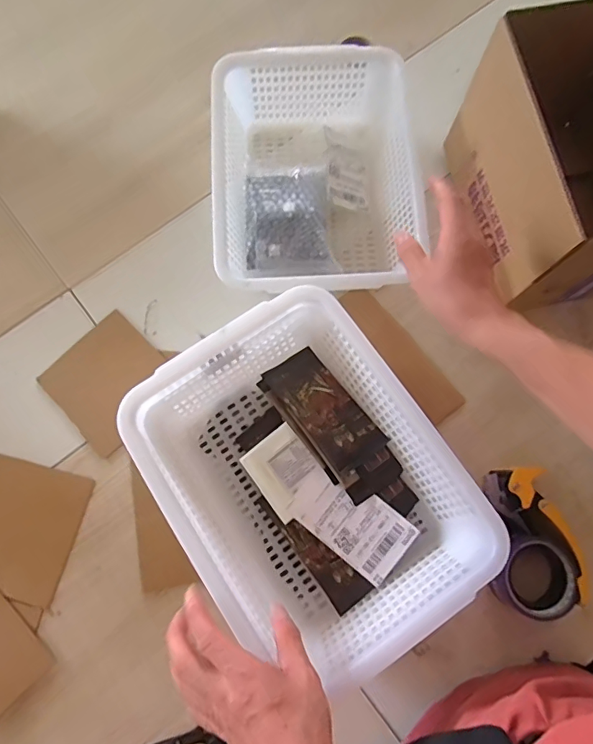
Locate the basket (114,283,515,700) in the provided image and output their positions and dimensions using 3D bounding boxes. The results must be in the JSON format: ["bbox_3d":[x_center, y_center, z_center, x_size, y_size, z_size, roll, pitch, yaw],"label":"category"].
[{"bbox_3d":[0.008,0.115,0.516,0.262,0.116,0.348,-34,78,-7],"label":"basket"}]

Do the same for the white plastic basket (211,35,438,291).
[{"bbox_3d":[0.023,-0.266,0.668,0.258,0.106,0.353,-3,77,0],"label":"white plastic basket"}]

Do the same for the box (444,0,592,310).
[{"bbox_3d":[0.352,-0.249,0.601,0.226,0.223,0.289,-12,77,-2],"label":"box"}]

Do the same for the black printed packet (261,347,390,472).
[{"bbox_3d":[0.032,0.041,0.557,0.071,0.011,0.149,-31,68,-25],"label":"black printed packet"}]

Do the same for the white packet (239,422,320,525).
[{"bbox_3d":[-0.014,0.112,0.551,0.072,0.012,0.091,-43,65,4],"label":"white packet"}]

